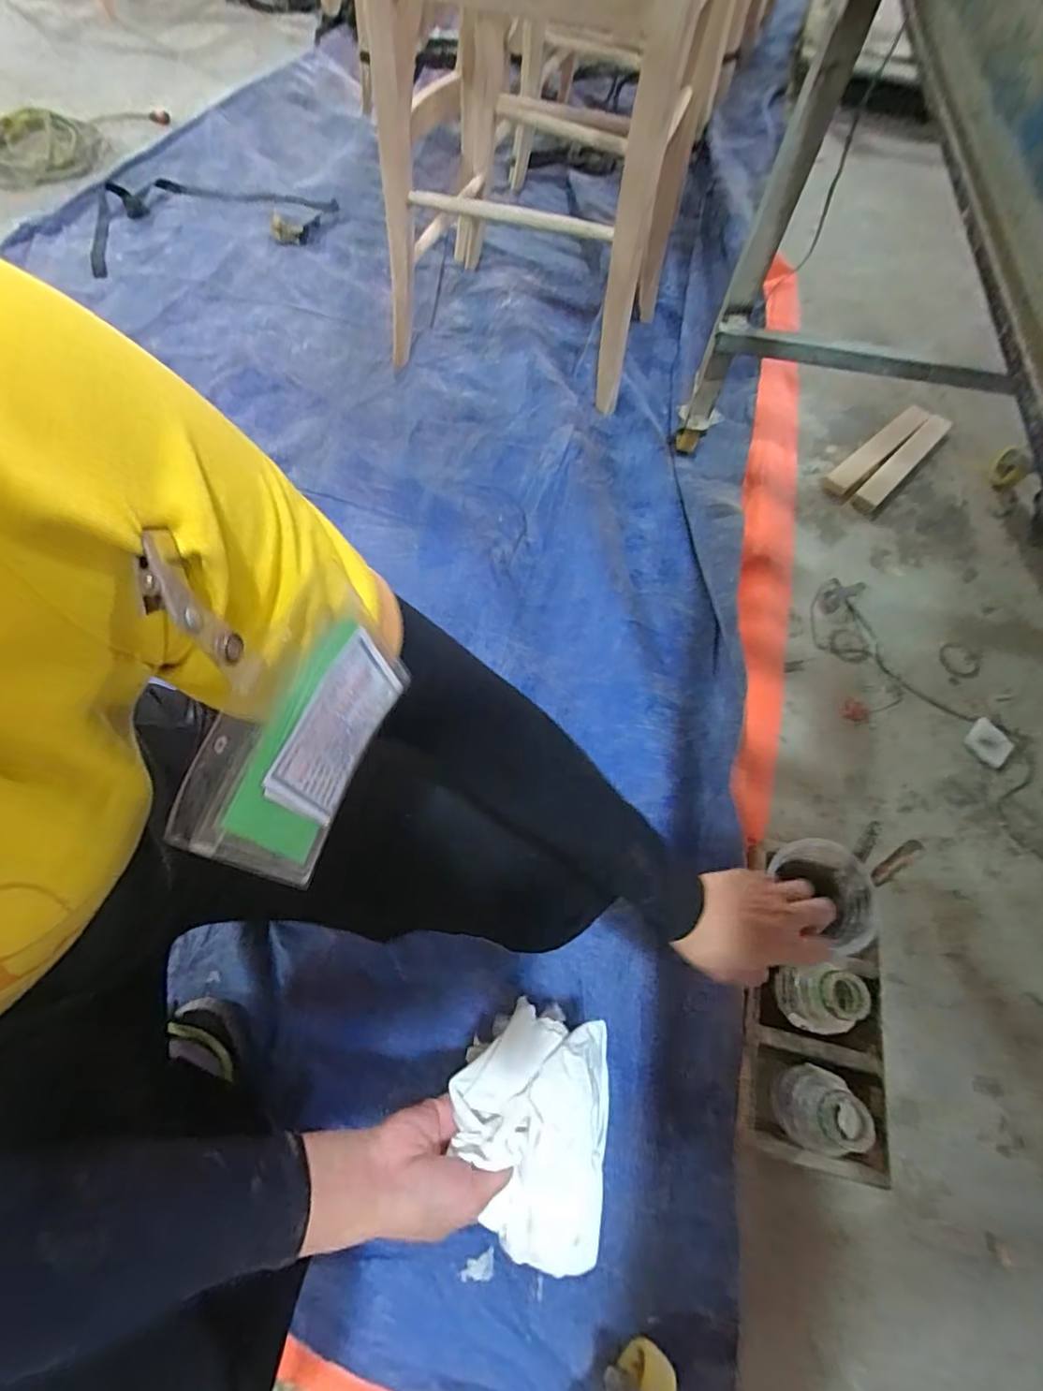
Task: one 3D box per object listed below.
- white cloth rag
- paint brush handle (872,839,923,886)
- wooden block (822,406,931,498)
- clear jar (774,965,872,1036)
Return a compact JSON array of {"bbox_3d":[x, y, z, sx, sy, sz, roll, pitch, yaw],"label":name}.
[{"bbox_3d":[0.008,0.319,0.418,0.117,0.050,0.147,13,63,3],"label":"white cloth rag"},{"bbox_3d":[0.415,0.186,0.625,0.015,0.066,0.015,40,23,16],"label":"paint brush handle"},{"bbox_3d":[0.724,-0.503,1.149,0.346,0.019,0.051,-39,71,-21],"label":"wooden block"},{"bbox_3d":[0.282,0.289,0.541,0.052,0.082,0.060,12,62,2],"label":"clear jar"}]

